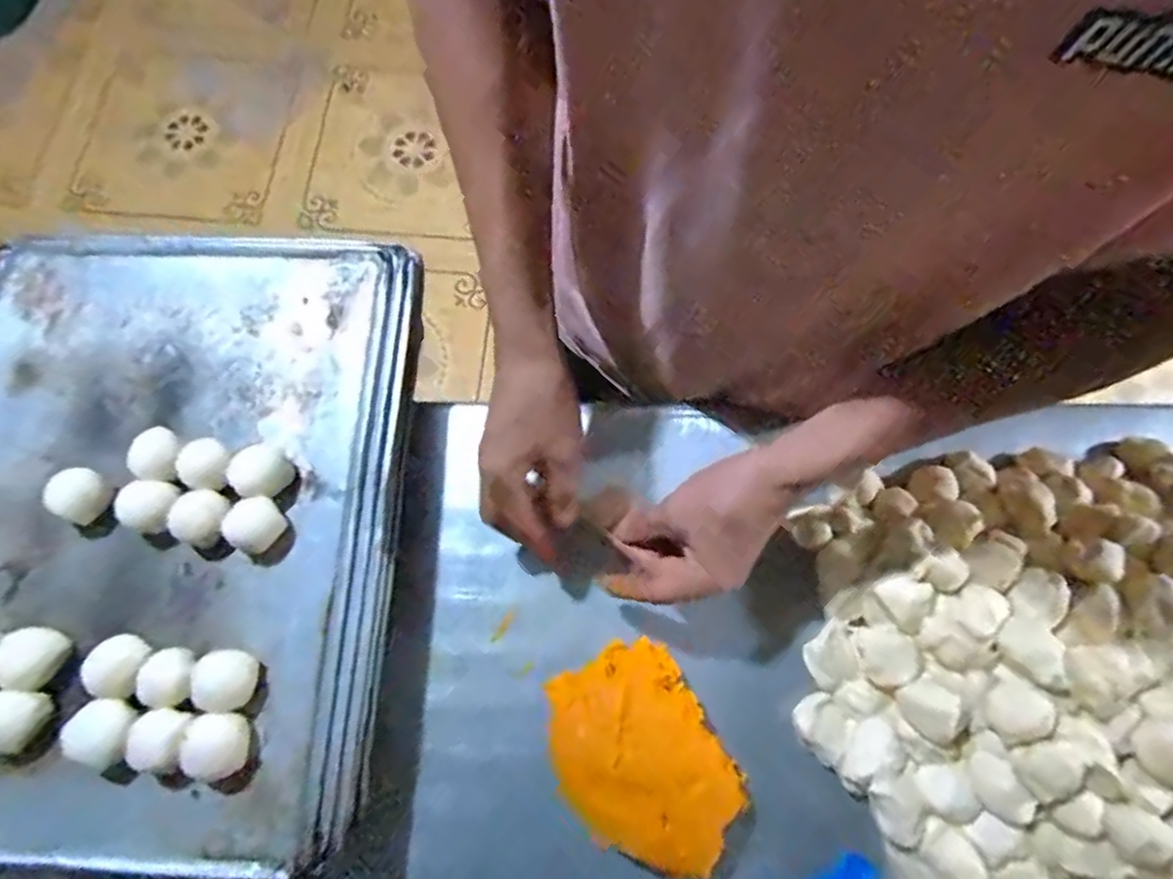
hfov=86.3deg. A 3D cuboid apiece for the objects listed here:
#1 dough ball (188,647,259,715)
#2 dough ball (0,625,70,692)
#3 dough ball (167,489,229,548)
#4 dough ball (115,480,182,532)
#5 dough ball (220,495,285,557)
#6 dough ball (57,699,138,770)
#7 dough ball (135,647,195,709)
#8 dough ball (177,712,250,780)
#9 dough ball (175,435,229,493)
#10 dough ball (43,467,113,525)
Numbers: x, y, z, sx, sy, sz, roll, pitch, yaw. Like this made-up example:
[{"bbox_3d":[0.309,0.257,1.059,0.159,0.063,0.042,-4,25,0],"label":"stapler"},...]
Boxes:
[{"bbox_3d":[-0.243,0.162,0.423,0.037,0.027,0.038,0,77,1],"label":"dough ball"},{"bbox_3d":[-0.378,0.149,0.427,0.033,0.031,0.040,-4,77,0],"label":"dough ball"},{"bbox_3d":[-0.277,0.057,0.454,0.039,0.027,0.038,0,77,1],"label":"dough ball"},{"bbox_3d":[-0.316,0.049,0.457,0.040,0.026,0.036,6,77,2],"label":"dough ball"},{"bbox_3d":[-0.239,0.062,0.454,0.033,0.024,0.039,43,81,10],"label":"dough ball"},{"bbox_3d":[-0.319,0.194,0.415,0.038,0.027,0.041,0,77,1],"label":"dough ball"},{"bbox_3d":[-0.281,0.162,0.429,0.035,0.031,0.037,0,77,1],"label":"dough ball"},{"bbox_3d":[-0.240,0.199,0.408,0.034,0.033,0.040,-19,77,-3],"label":"dough ball"},{"bbox_3d":[-0.283,0.019,0.465,0.034,0.024,0.038,20,78,6],"label":"dough ball"},{"bbox_3d":[-0.371,0.041,0.458,0.032,0.024,0.036,34,80,8],"label":"dough ball"}]

